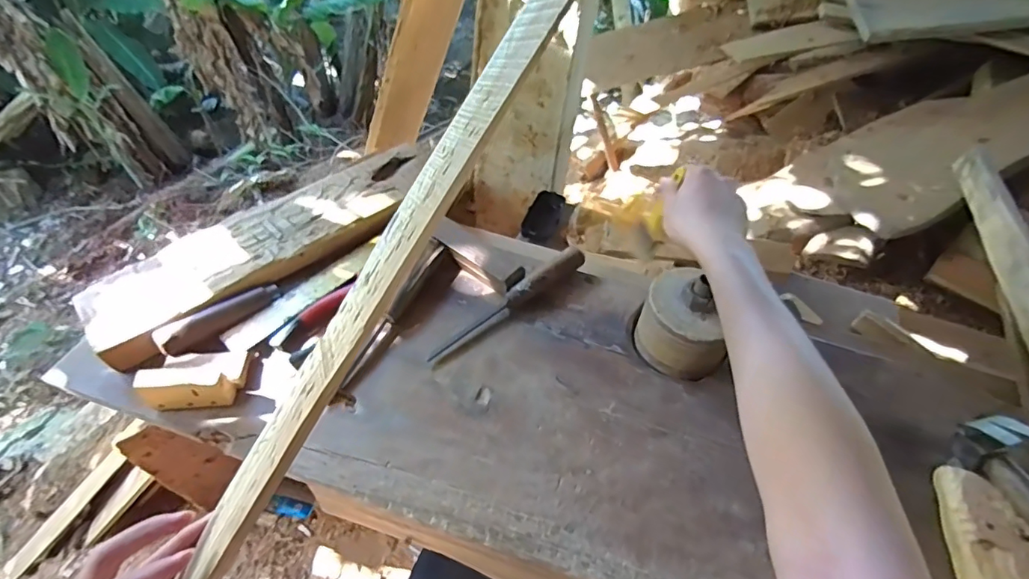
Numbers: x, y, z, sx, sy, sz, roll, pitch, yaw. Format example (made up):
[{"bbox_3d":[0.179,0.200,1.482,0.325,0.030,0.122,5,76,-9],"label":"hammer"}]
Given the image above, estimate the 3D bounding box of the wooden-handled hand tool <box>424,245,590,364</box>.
[{"bbox_3d":[-0.004,0.012,0.602,0.229,0.029,0.027,-34,61,-27],"label":"wooden-handled hand tool"}]

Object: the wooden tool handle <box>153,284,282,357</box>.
[{"bbox_3d":[-0.326,0.033,0.561,0.128,0.020,0.030,-31,60,-26],"label":"wooden tool handle"}]

